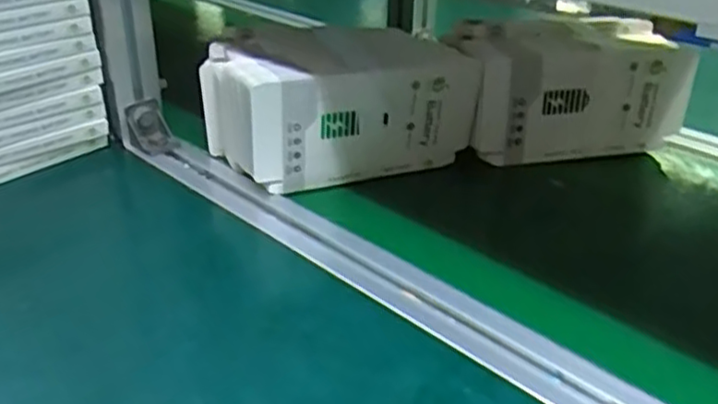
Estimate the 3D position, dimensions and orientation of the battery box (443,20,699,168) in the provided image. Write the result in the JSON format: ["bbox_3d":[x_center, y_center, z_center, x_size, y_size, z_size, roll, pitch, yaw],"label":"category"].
[{"bbox_3d":[0.171,-0.094,0.578,0.171,0.089,0.077,-5,30,-7],"label":"battery box"}]

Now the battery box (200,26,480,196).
[{"bbox_3d":[-0.019,-0.075,0.549,0.183,0.101,0.118,-13,32,-21],"label":"battery box"}]

